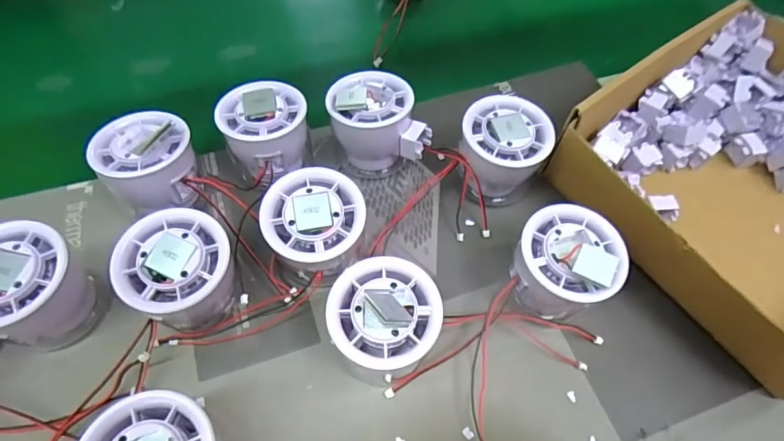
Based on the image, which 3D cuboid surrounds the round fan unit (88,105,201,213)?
[{"bbox_3d":[-0.152,-0.034,0.297,0.054,0.055,0.053,1,61,-1],"label":"round fan unit"}]

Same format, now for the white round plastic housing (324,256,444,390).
[{"bbox_3d":[-0.004,0.057,0.253,0.056,0.054,0.057,-17,61,-12],"label":"white round plastic housing"}]

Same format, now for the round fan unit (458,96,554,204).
[{"bbox_3d":[0.073,-0.045,0.313,0.055,0.052,0.055,1,61,-1],"label":"round fan unit"}]

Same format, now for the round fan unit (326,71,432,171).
[{"bbox_3d":[-0.009,-0.069,0.322,0.066,0.056,0.055,1,61,-1],"label":"round fan unit"}]

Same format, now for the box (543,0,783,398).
[{"bbox_3d":[0.243,-0.027,0.303,0.211,0.062,0.202,-34,67,-18],"label":"box"}]

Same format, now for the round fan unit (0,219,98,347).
[{"bbox_3d":[-0.193,0.040,0.253,0.058,0.061,0.054,1,61,-1],"label":"round fan unit"}]

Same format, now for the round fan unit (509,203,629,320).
[{"bbox_3d":[0.096,0.029,0.270,0.063,0.056,0.056,-18,62,-13],"label":"round fan unit"}]

